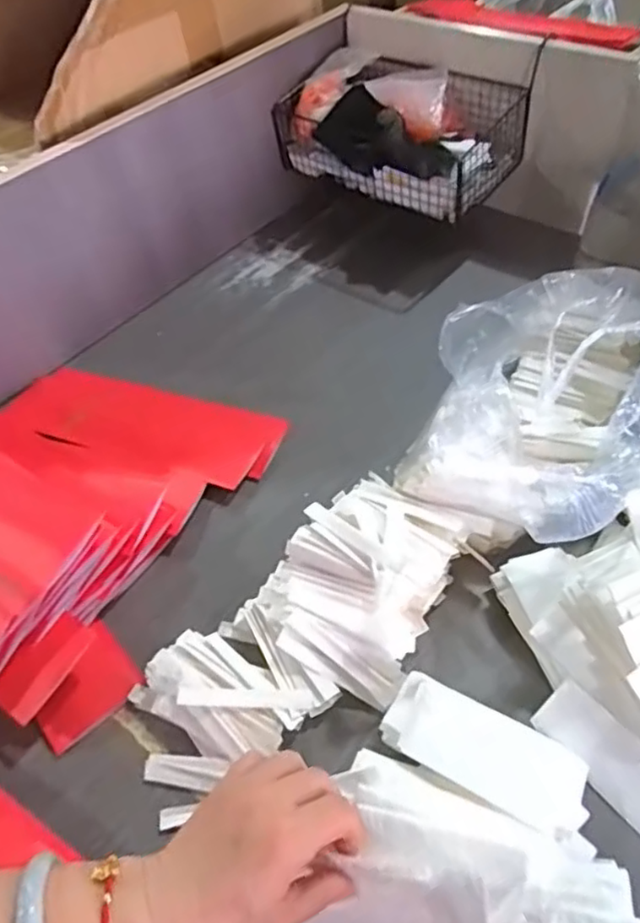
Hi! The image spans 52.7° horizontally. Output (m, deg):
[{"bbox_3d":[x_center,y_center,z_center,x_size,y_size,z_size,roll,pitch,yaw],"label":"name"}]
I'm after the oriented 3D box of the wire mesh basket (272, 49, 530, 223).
[{"bbox_3d":[0.093,-0.406,0.786,0.275,0.100,0.149,28,58,25],"label":"wire mesh basket"}]

